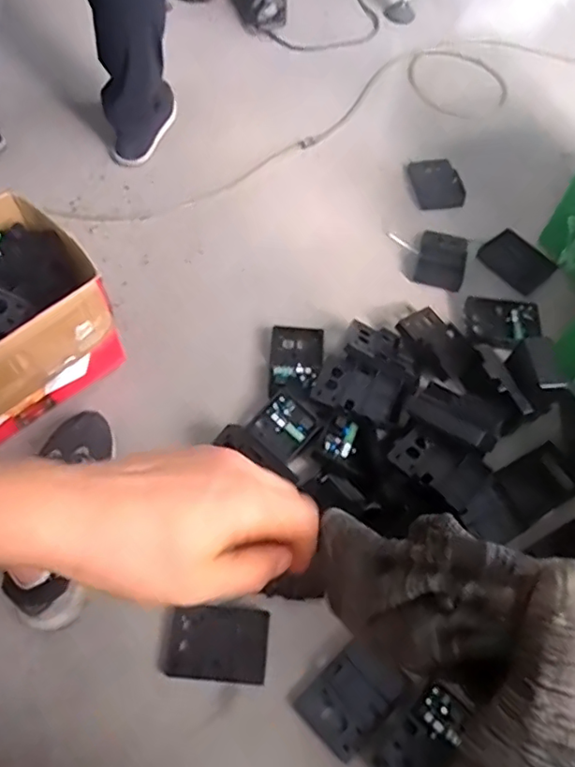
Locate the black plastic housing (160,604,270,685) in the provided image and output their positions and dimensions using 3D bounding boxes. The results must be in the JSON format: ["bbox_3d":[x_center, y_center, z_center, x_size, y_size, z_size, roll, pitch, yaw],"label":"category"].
[{"bbox_3d":[-0.091,0.329,0.726,0.129,0.018,0.085,5,64,1],"label":"black plastic housing"}]

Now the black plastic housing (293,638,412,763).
[{"bbox_3d":[0.083,0.391,0.718,0.123,0.019,0.087,-43,66,-12],"label":"black plastic housing"}]

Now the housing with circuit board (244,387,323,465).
[{"bbox_3d":[-0.003,0.064,0.850,0.085,0.018,0.084,43,91,15],"label":"housing with circuit board"}]

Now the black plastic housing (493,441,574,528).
[{"bbox_3d":[0.385,0.152,0.870,0.109,0.026,0.089,-27,68,-14],"label":"black plastic housing"}]

